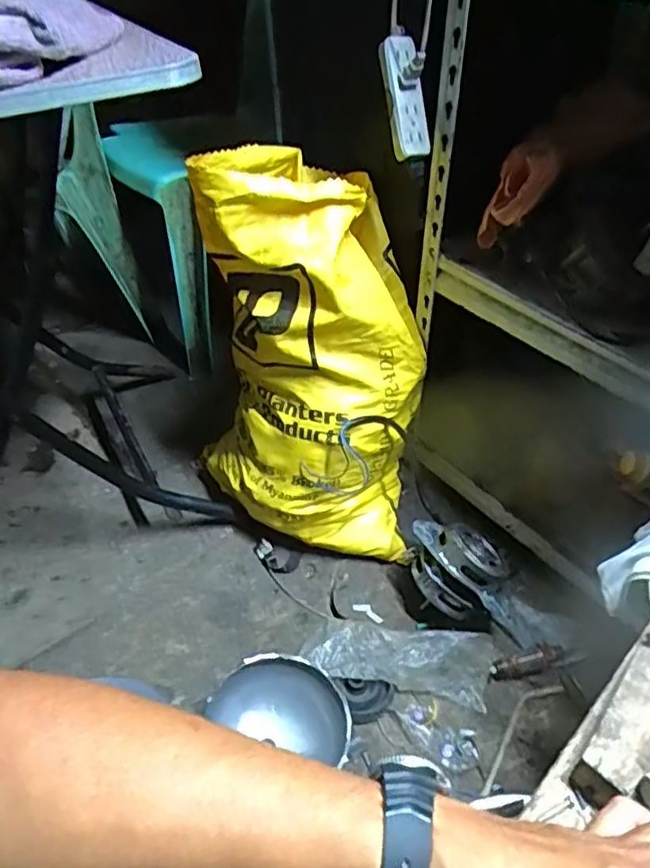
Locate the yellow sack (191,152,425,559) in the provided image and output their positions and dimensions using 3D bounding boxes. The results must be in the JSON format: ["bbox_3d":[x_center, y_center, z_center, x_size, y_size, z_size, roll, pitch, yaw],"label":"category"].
[{"bbox_3d":[-0.023,-0.125,0.960,0.326,0.514,0.335,2,42,2],"label":"yellow sack"}]

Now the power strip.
[{"bbox_3d":[0.096,-0.413,0.771,0.051,0.146,0.025,-14,10,-15],"label":"power strip"}]

